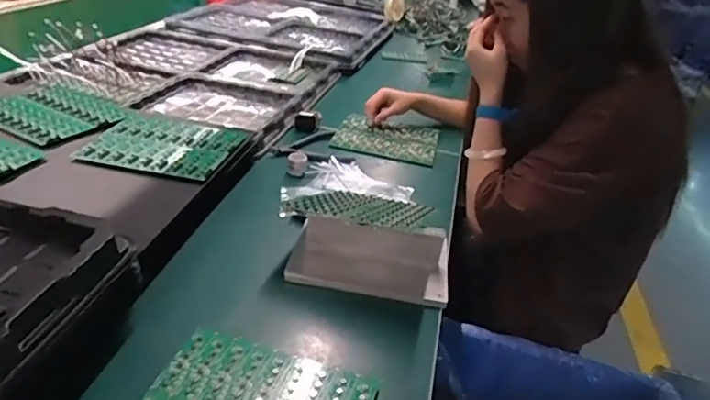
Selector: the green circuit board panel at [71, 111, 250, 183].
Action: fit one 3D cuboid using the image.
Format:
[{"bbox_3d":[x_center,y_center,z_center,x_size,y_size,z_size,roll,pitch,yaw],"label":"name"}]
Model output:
[{"bbox_3d":[-0.282,-0.085,0.786,0.199,0.008,0.173,11,30,7],"label":"green circuit board panel"}]

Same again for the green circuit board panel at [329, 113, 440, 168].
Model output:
[{"bbox_3d":[0.063,-0.125,1.028,0.197,0.014,0.154,11,30,8],"label":"green circuit board panel"}]

